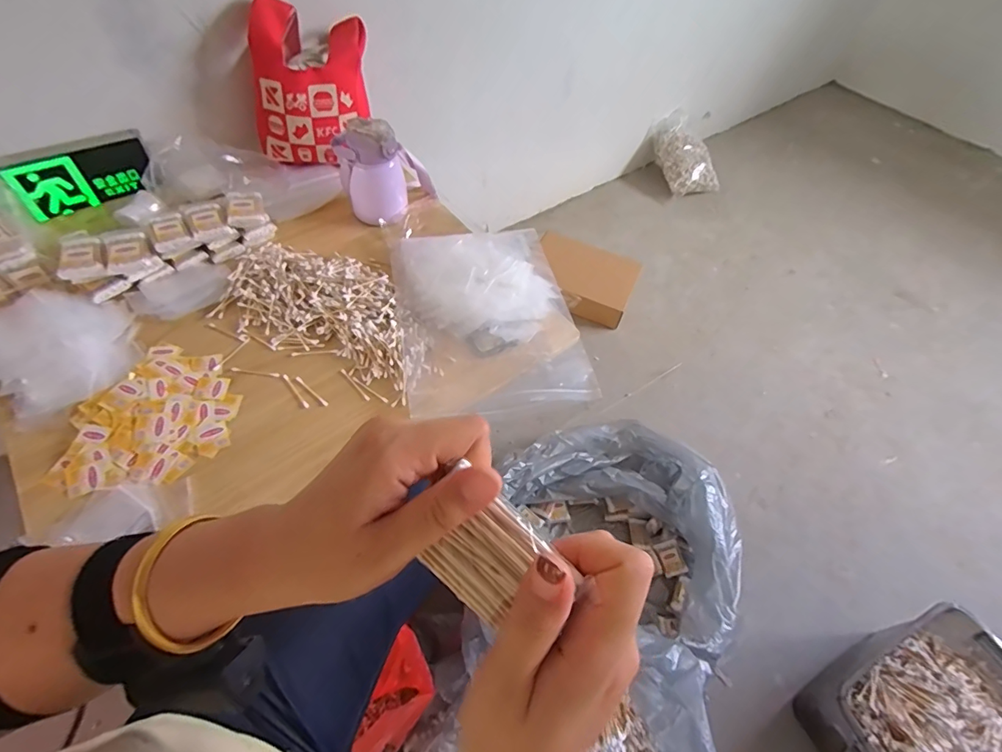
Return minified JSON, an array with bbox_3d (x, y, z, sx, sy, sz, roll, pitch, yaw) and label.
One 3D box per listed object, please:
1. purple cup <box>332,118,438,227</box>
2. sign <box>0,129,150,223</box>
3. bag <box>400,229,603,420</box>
[{"bbox_3d":[-0.211,-0.390,0.874,0.169,0.160,0.112,-15,57,-15],"label":"purple cup"},{"bbox_3d":[-0.757,-0.364,0.860,0.215,0.107,0.029,-37,65,-27],"label":"sign"},{"bbox_3d":[-0.021,-0.108,0.780,0.286,0.056,0.395,-5,55,-9],"label":"bag"}]

